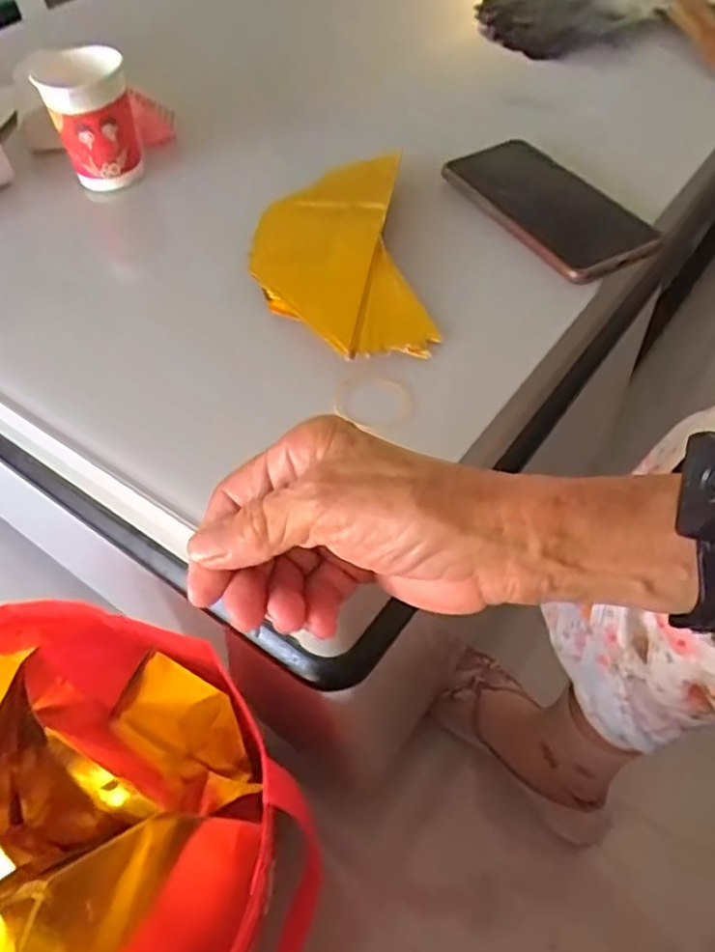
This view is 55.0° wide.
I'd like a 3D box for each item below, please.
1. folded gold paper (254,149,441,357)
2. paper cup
[{"bbox_3d":[-0.014,-0.143,0.451,0.105,0.026,0.181,-8,53,-3],"label":"folded gold paper"},{"bbox_3d":[-0.204,-0.276,0.534,0.061,0.084,0.064,-2,53,2],"label":"paper cup"}]

